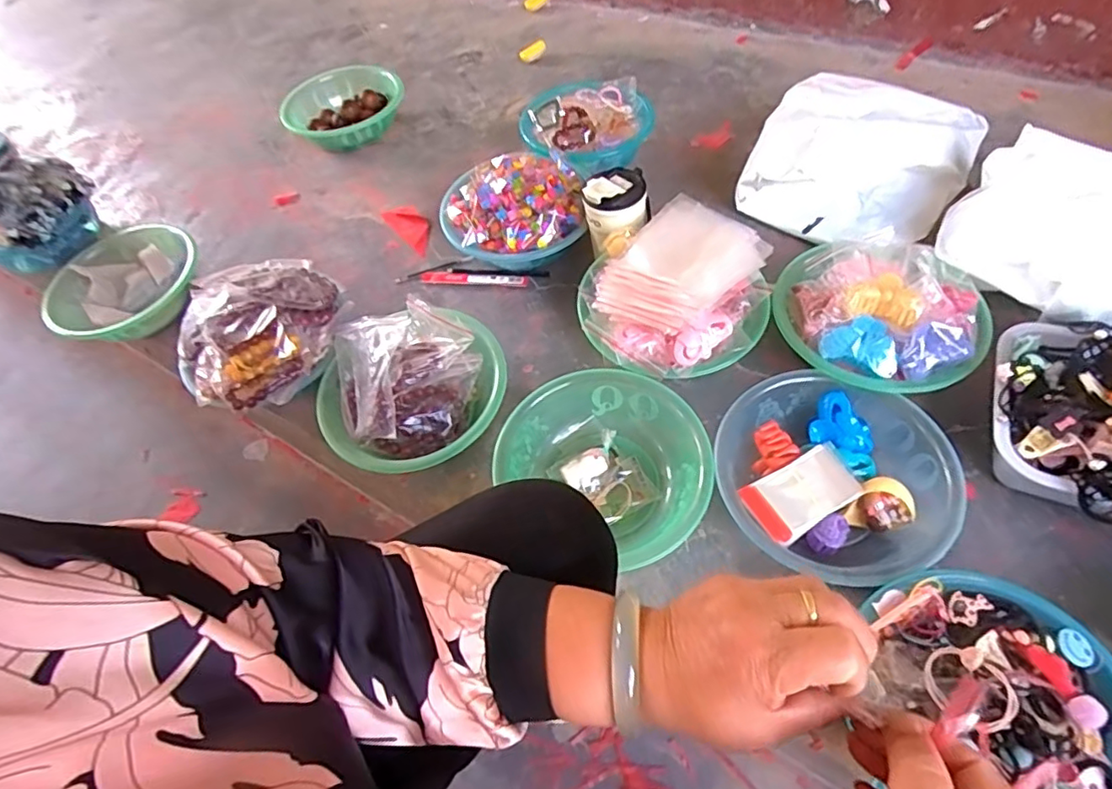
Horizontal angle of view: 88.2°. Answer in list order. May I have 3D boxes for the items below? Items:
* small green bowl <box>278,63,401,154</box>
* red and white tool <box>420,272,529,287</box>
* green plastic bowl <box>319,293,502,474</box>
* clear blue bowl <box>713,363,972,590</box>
[{"bbox_3d":[-0.426,-0.582,1.158,0.228,0.066,0.234,-4,56,5],"label":"small green bowl"},{"bbox_3d":[-0.129,-0.182,0.899,0.173,0.007,0.024,6,58,11],"label":"red and white tool"},{"bbox_3d":[-0.189,-0.005,0.737,0.236,0.097,0.220,-2,57,4],"label":"green plastic bowl"},{"bbox_3d":[0.294,0.090,0.622,0.225,0.078,0.223,-4,56,5],"label":"clear blue bowl"}]

